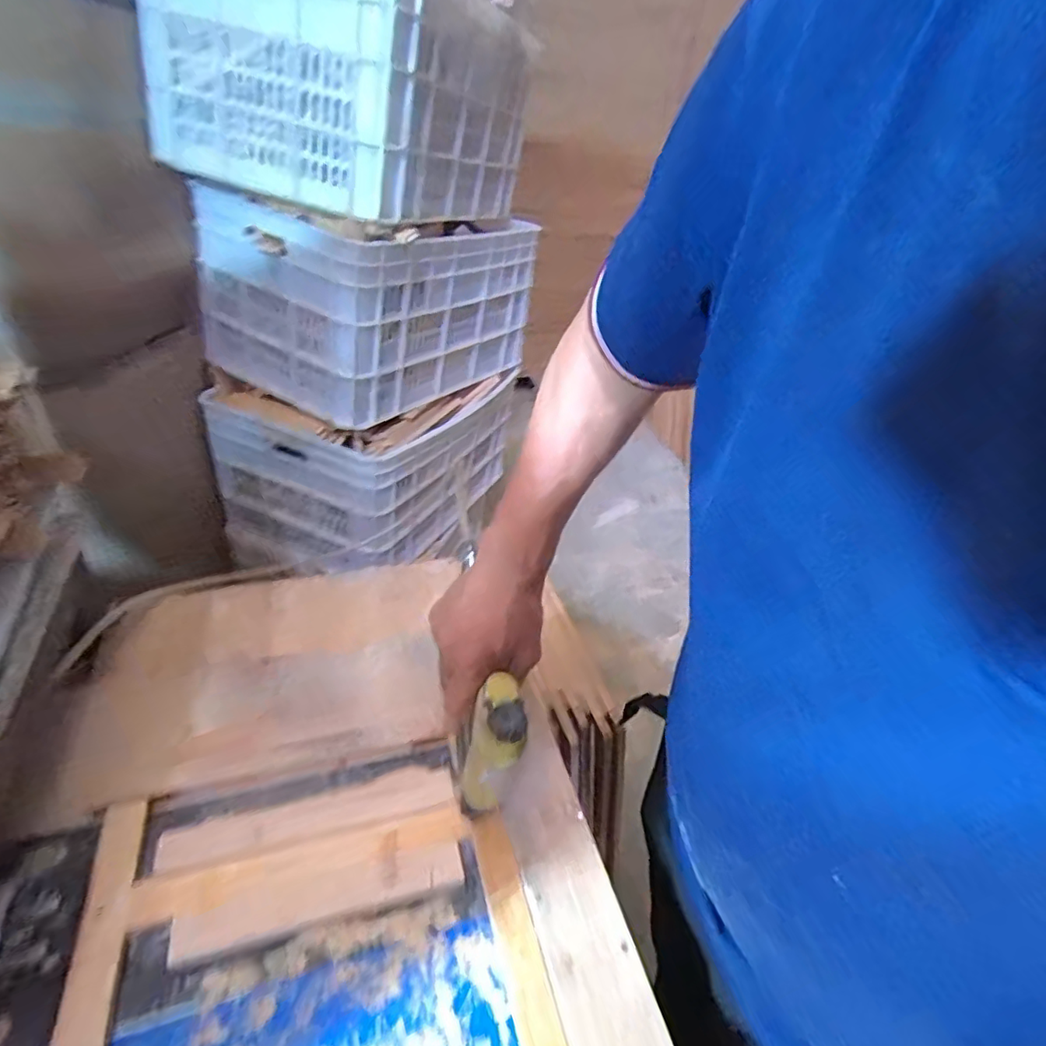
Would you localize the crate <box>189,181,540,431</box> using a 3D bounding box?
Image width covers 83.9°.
[{"bbox_3d":[-0.262,-0.442,1.112,0.314,0.321,0.542,23,40,19],"label":"crate"}]

